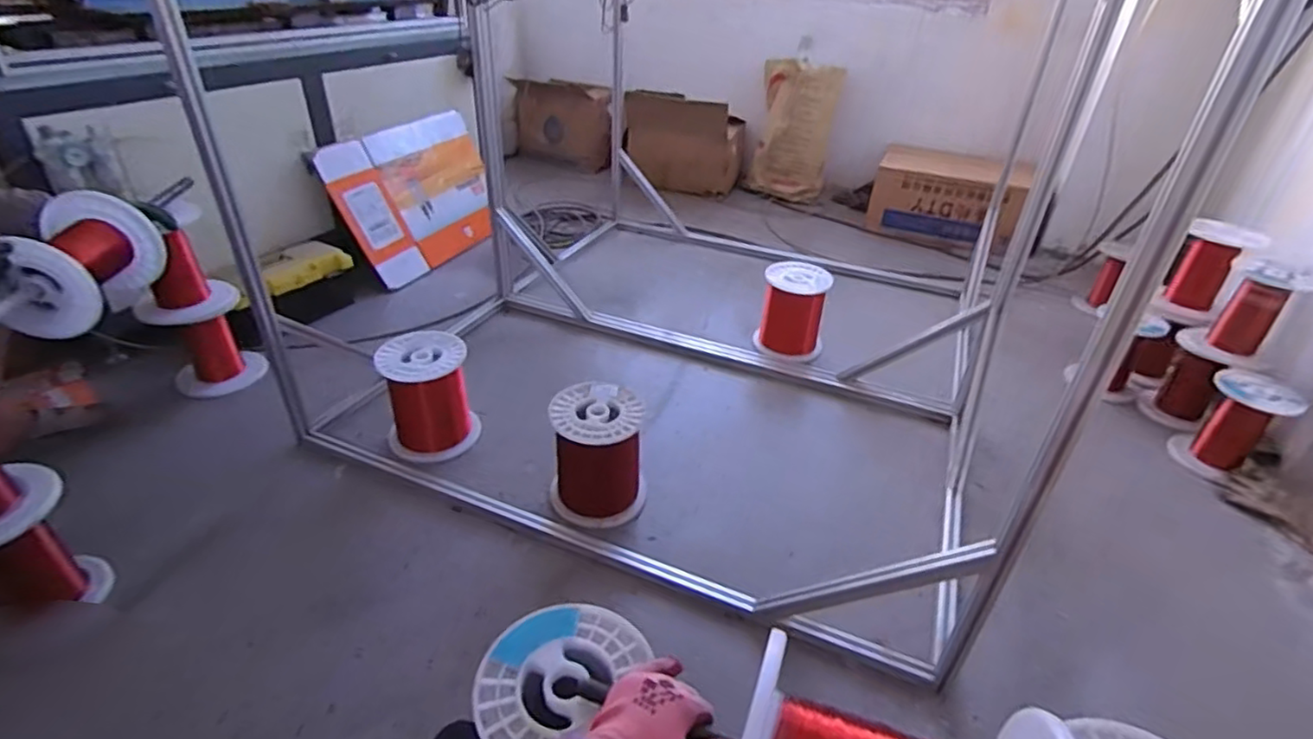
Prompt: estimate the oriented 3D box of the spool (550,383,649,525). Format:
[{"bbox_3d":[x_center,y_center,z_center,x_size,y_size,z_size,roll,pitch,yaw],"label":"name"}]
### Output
[{"bbox_3d":[-0.125,0.179,1.394,0.205,0.231,0.218,0,33,-5],"label":"spool"}]

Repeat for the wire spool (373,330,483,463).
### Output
[{"bbox_3d":[-0.550,0.061,1.556,0.209,0.241,0.211,-8,34,-18],"label":"wire spool"}]

